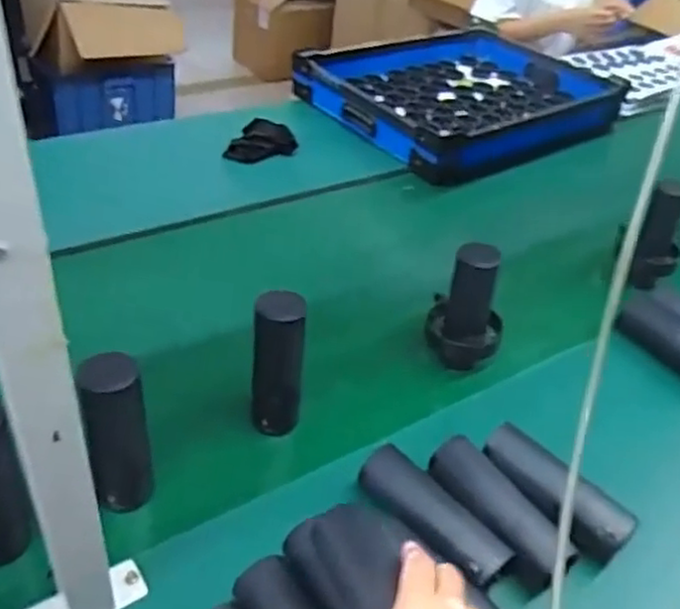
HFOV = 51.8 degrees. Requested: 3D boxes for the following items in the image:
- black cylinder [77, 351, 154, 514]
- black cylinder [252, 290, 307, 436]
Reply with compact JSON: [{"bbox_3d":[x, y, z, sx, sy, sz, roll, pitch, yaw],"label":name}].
[{"bbox_3d":[-0.210,0.125,0.666,0.053,0.172,0.052,-7,42,-18],"label":"black cylinder"},{"bbox_3d":[-0.067,0.069,0.754,0.054,0.167,0.047,2,40,-7],"label":"black cylinder"}]

